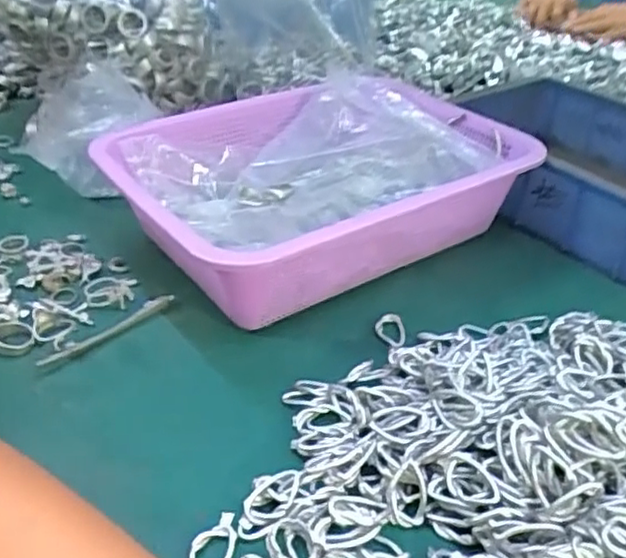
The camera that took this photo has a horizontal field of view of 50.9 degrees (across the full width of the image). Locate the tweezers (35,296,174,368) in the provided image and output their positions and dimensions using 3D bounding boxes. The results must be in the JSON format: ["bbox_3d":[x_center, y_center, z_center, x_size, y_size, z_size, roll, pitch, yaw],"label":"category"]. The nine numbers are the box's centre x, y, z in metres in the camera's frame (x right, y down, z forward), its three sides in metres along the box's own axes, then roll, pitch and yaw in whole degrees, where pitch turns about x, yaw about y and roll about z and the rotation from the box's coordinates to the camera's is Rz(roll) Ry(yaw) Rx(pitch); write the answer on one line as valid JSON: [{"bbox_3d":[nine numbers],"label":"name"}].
[{"bbox_3d":[-0.136,0.034,0.438,0.011,0.004,0.099,30,44,35],"label":"tweezers"}]

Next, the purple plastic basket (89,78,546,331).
[{"bbox_3d":[0.003,-0.074,0.522,0.302,0.091,0.227,-22,42,-27],"label":"purple plastic basket"}]

